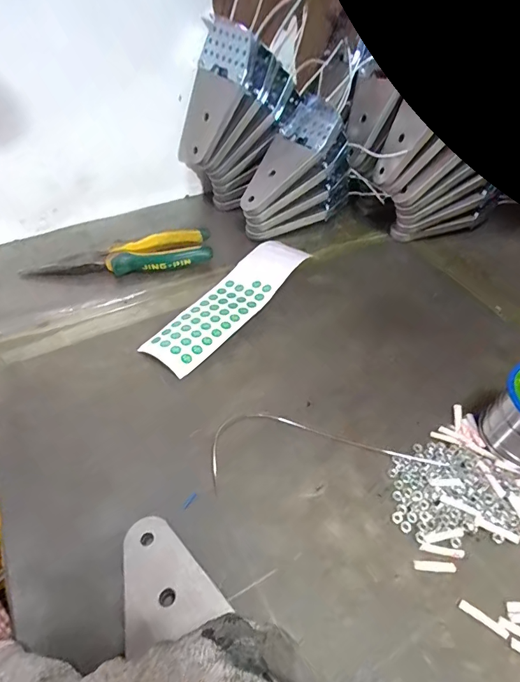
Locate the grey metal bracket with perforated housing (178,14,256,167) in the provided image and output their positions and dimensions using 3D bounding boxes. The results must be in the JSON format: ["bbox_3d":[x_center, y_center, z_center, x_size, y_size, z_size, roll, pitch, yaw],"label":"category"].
[{"bbox_3d":[-0.055,-0.263,0.447,0.016,0.149,0.068,-13,55,-46],"label":"grey metal bracket with perforated housing"}]

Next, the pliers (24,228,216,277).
[{"bbox_3d":[-0.150,-0.088,0.432,0.192,0.025,0.044,-9,49,-10],"label":"pliers"}]

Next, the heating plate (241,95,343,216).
[{"bbox_3d":[0.031,-0.203,0.454,0.063,0.013,0.143,42,96,25],"label":"heating plate"}]

